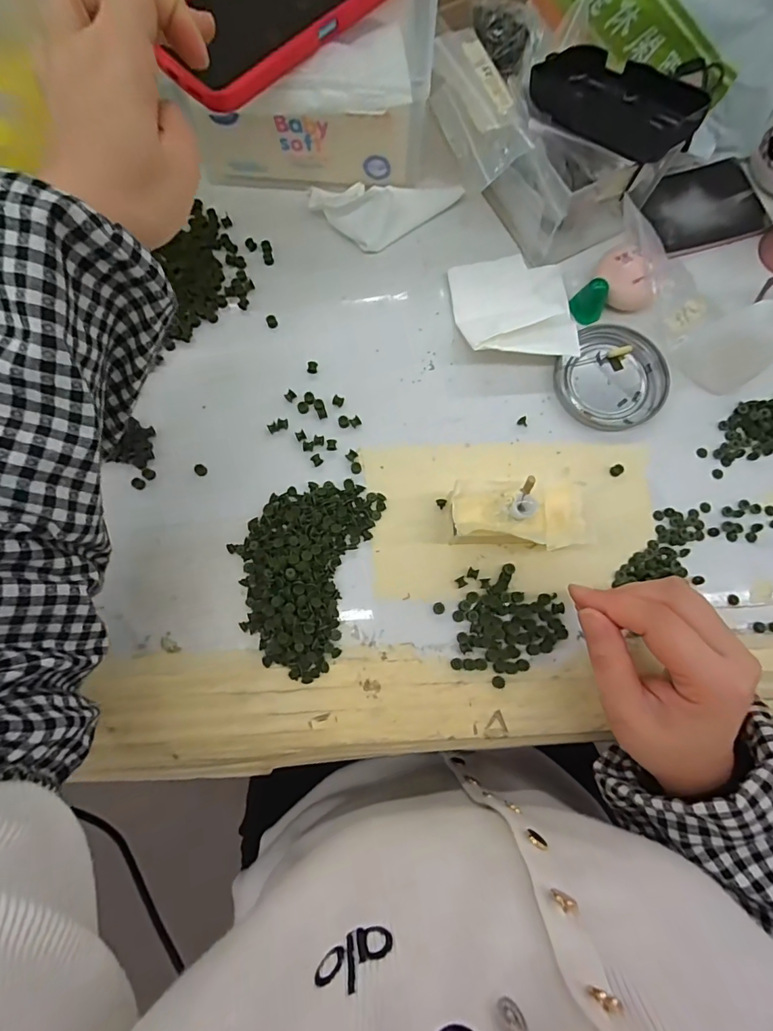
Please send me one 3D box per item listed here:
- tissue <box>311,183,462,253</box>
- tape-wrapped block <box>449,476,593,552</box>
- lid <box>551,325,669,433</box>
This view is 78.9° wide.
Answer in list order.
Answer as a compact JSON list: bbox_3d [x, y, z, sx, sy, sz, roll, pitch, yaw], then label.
[{"bbox_3d":[-0.004,-0.233,0.359,0.110,0.023,0.054,12,79,3],"label":"tissue"},{"bbox_3d":[0.083,0.000,0.300,0.083,0.046,0.041,0,79,0],"label":"tape-wrapped block"},{"bbox_3d":[0.163,-0.098,0.339,0.076,0.012,0.073,0,79,0],"label":"lid"}]

